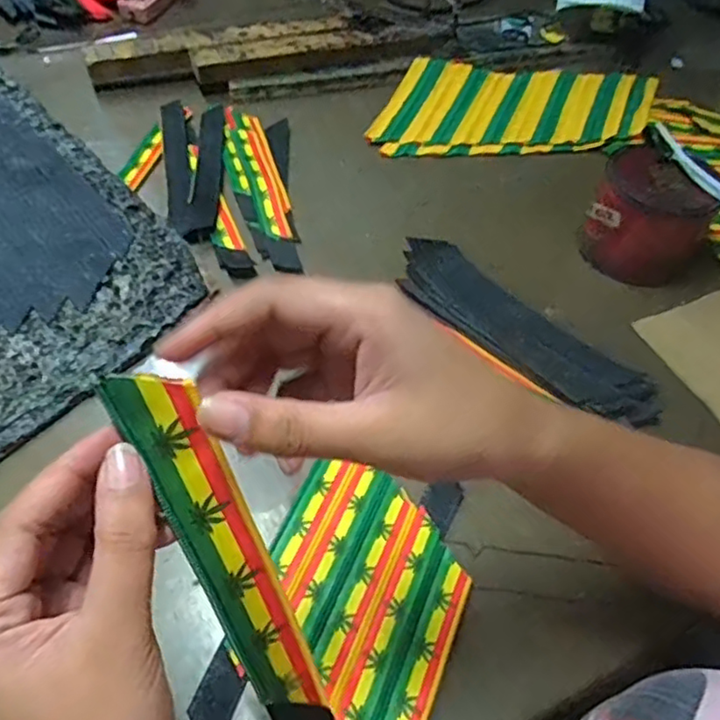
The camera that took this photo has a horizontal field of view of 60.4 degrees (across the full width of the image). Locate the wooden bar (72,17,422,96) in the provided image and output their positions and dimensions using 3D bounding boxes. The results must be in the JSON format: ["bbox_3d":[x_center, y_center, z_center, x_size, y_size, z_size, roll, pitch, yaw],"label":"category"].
[{"bbox_3d":[-0.126,-0.374,0.756,0.391,0.041,0.086,-10,55,-11],"label":"wooden bar"}]

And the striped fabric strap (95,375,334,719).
[{"bbox_3d":[-0.044,0.095,0.245,0.026,0.210,0.009,-29,28,-23],"label":"striped fabric strap"}]

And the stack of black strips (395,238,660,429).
[{"bbox_3d":[0.136,-0.027,0.527,0.242,0.018,0.068,40,60,22],"label":"stack of black strips"}]

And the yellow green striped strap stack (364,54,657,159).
[{"bbox_3d":[0.189,-0.314,0.756,0.351,0.020,0.186,1,54,-4],"label":"yellow green striped strap stack"}]

